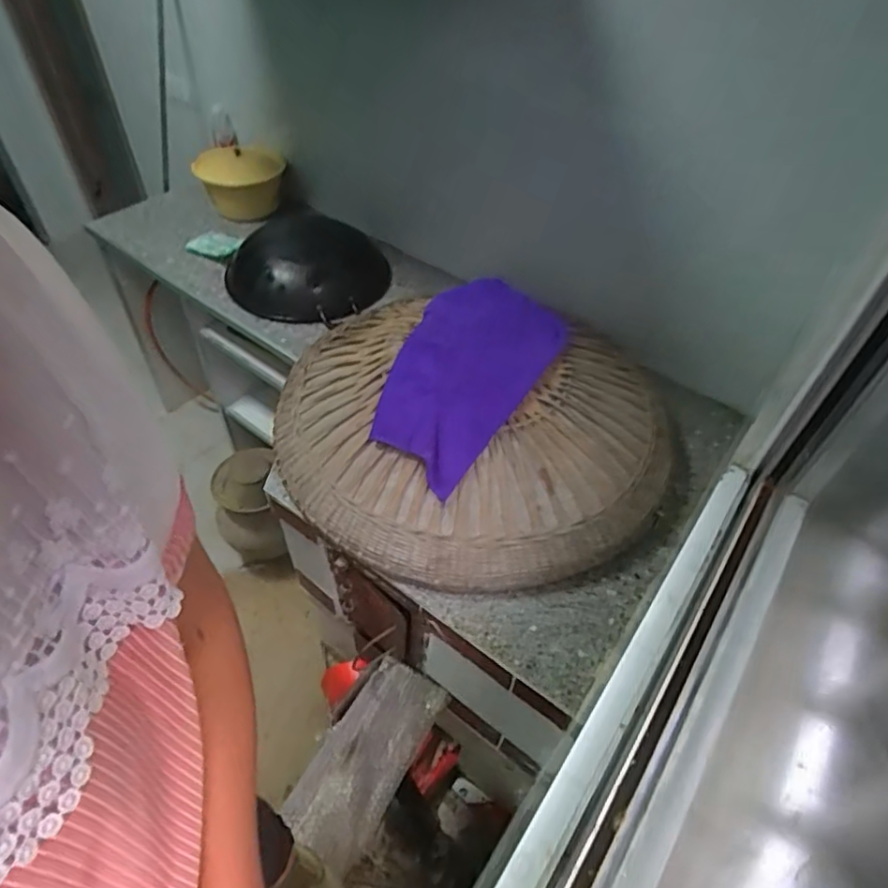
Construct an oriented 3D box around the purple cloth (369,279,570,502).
[{"bbox_3d":[0.035,-0.146,1.150,0.263,0.126,0.443,28,53,21],"label":"purple cloth"}]

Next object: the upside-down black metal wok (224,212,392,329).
[{"bbox_3d":[-0.373,-0.510,1.671,0.396,0.112,0.408,1,49,-1],"label":"upside-down black metal wok"}]

